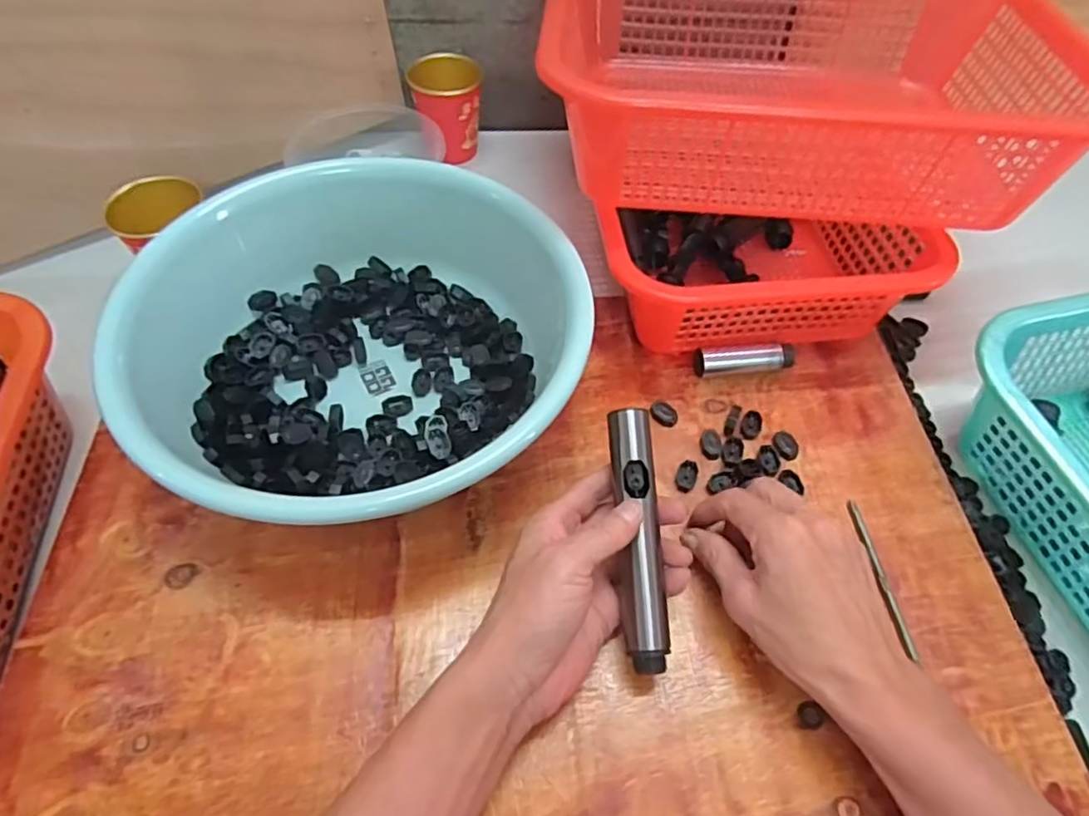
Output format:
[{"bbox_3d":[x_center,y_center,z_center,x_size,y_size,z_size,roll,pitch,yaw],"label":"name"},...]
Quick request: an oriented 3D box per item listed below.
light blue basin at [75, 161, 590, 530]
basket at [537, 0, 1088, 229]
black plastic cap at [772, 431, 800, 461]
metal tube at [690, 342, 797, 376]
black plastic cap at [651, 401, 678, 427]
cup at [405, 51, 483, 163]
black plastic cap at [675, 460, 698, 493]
[{"bbox_3d":[-0.124,-0.036,0.453,0.283,0.107,0.277,1,55,-1],"label":"light blue basin"},{"bbox_3d":[0.193,-0.260,0.516,0.367,0.106,0.276,5,57,2],"label":"basket"},{"bbox_3d":[0.178,0.027,0.478,0.018,0.005,0.025,0,55,-2],"label":"black plastic cap"},{"bbox_3d":[0.155,-0.037,0.510,0.076,0.026,0.024,-3,55,-4],"label":"metal tube"},{"bbox_3d":[0.090,0.005,0.491,0.021,0.008,0.015,28,59,17],"label":"black plastic cap"},{"bbox_3d":[-0.097,-0.300,0.652,0.071,0.087,0.067,-5,55,-6],"label":"cup"},{"bbox_3d":[0.101,0.048,0.460,0.014,0.006,0.024,17,56,10],"label":"black plastic cap"}]

